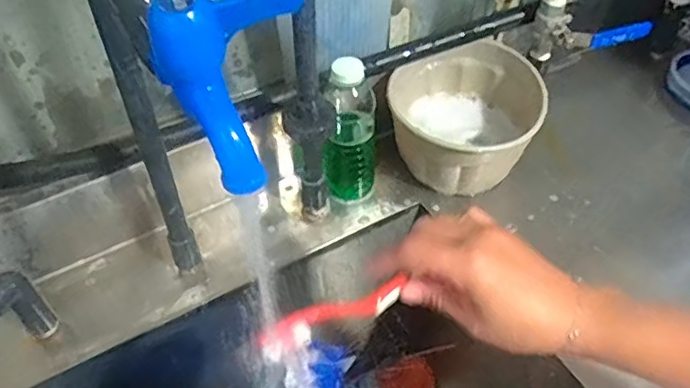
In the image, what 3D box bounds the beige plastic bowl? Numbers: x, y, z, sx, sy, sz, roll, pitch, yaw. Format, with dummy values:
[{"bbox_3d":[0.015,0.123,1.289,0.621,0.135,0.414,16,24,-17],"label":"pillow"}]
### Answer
[{"bbox_3d":[0.136,-0.088,0.699,0.156,0.096,0.170,-1,47,1],"label":"beige plastic bowl"}]

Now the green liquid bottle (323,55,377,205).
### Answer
[{"bbox_3d":[0.006,-0.060,0.655,0.052,0.186,0.046,6,47,7],"label":"green liquid bottle"}]

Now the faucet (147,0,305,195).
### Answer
[{"bbox_3d":[-0.050,-0.054,0.270,0.052,0.081,0.058,25,53,23],"label":"faucet"}]

